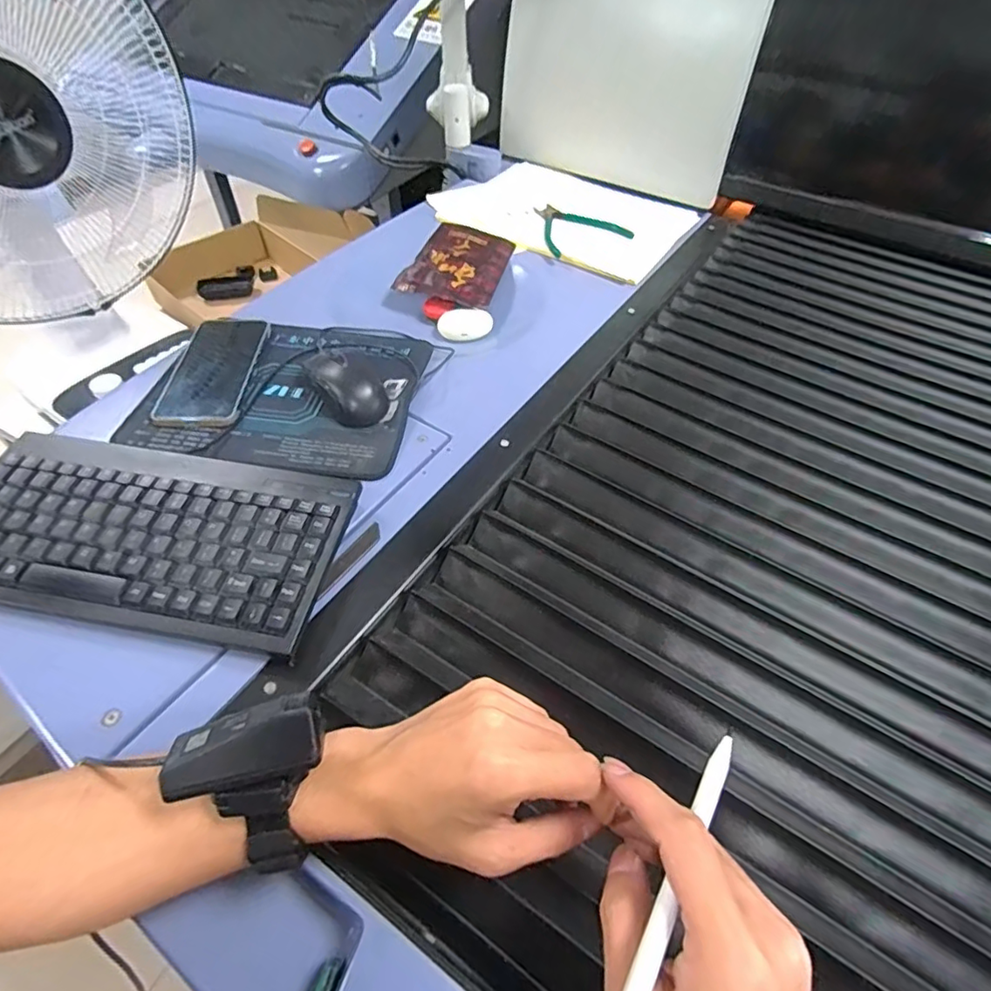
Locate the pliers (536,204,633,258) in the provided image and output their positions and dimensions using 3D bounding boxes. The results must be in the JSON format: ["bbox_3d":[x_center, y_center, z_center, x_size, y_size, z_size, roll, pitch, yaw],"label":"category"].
[{"bbox_3d":[0.109,-0.374,0.777,0.116,0.007,0.120,-19,54,-14],"label":"pliers"}]

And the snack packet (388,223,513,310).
[{"bbox_3d":[-0.044,-0.300,0.717,0.114,0.018,0.154,16,54,12],"label":"snack packet"}]

